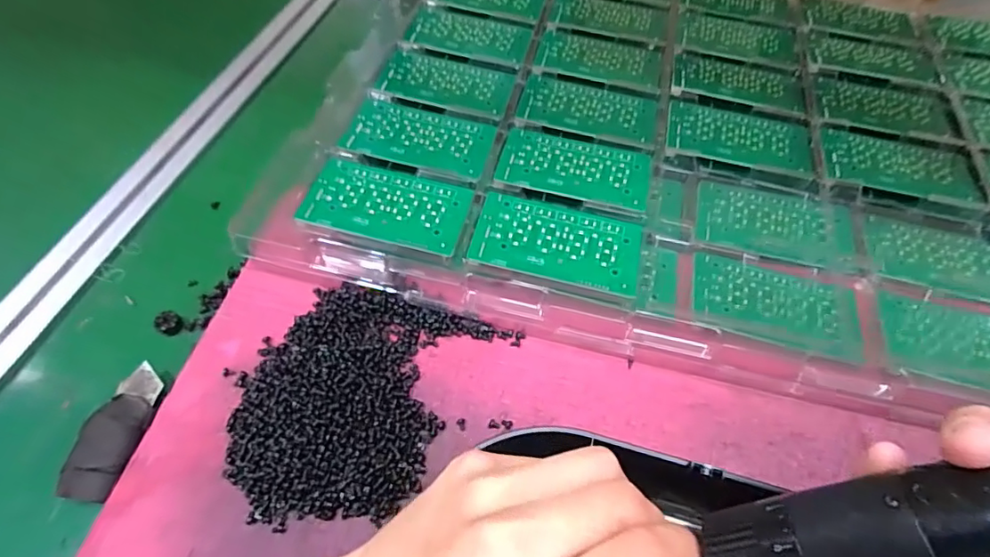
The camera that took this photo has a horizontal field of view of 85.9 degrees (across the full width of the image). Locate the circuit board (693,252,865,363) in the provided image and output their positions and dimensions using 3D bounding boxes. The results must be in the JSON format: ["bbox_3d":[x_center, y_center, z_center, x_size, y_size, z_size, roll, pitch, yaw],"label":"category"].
[{"bbox_3d":[0.180,0.016,0.342,0.103,0.006,0.056,13,57,5],"label":"circuit board"}]

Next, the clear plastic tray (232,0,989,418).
[{"bbox_3d":[0.205,-0.118,0.440,0.649,0.050,0.431,13,57,5],"label":"clear plastic tray"}]

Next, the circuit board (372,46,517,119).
[{"bbox_3d":[-0.039,-0.162,0.437,0.106,0.004,0.065,13,57,5],"label":"circuit board"}]

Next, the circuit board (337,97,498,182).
[{"bbox_3d":[-0.057,-0.106,0.398,0.106,0.004,0.062,14,57,6],"label":"circuit board"}]

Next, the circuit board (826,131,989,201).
[{"bbox_3d":[0.306,-0.087,0.403,0.109,0.006,0.062,11,57,3],"label":"circuit board"}]

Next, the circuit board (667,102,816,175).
[{"bbox_3d":[0.191,-0.112,0.416,0.108,0.004,0.058,13,57,5],"label":"circuit board"}]

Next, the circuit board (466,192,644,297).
[{"bbox_3d":[0.041,-0.025,0.345,0.106,0.004,0.057,13,57,5],"label":"circuit board"}]

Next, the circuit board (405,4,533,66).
[{"bbox_3d":[-0.022,-0.219,0.476,0.104,0.004,0.060,15,57,6],"label":"circuit board"}]

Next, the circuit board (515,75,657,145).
[{"bbox_3d":[0.076,-0.137,0.427,0.107,0.004,0.057,13,57,5],"label":"circuit board"}]

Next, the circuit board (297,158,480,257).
[{"bbox_3d":[-0.072,-0.050,0.356,0.105,0.004,0.059,13,57,5],"label":"circuit board"}]

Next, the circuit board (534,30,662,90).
[{"bbox_3d":[0.093,-0.195,0.467,0.106,0.004,0.058,13,57,5],"label":"circuit board"}]

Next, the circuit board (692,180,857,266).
[{"bbox_3d":[0.201,-0.040,0.382,0.107,0.009,0.060,14,57,5],"label":"circuit board"}]

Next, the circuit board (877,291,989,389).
[{"bbox_3d":[0.295,0.041,0.330,0.101,0.006,0.060,15,57,6],"label":"circuit board"}]

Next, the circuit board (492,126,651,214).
[{"bbox_3d":[0.057,-0.079,0.381,0.106,0.004,0.059,14,57,5],"label":"circuit board"}]

